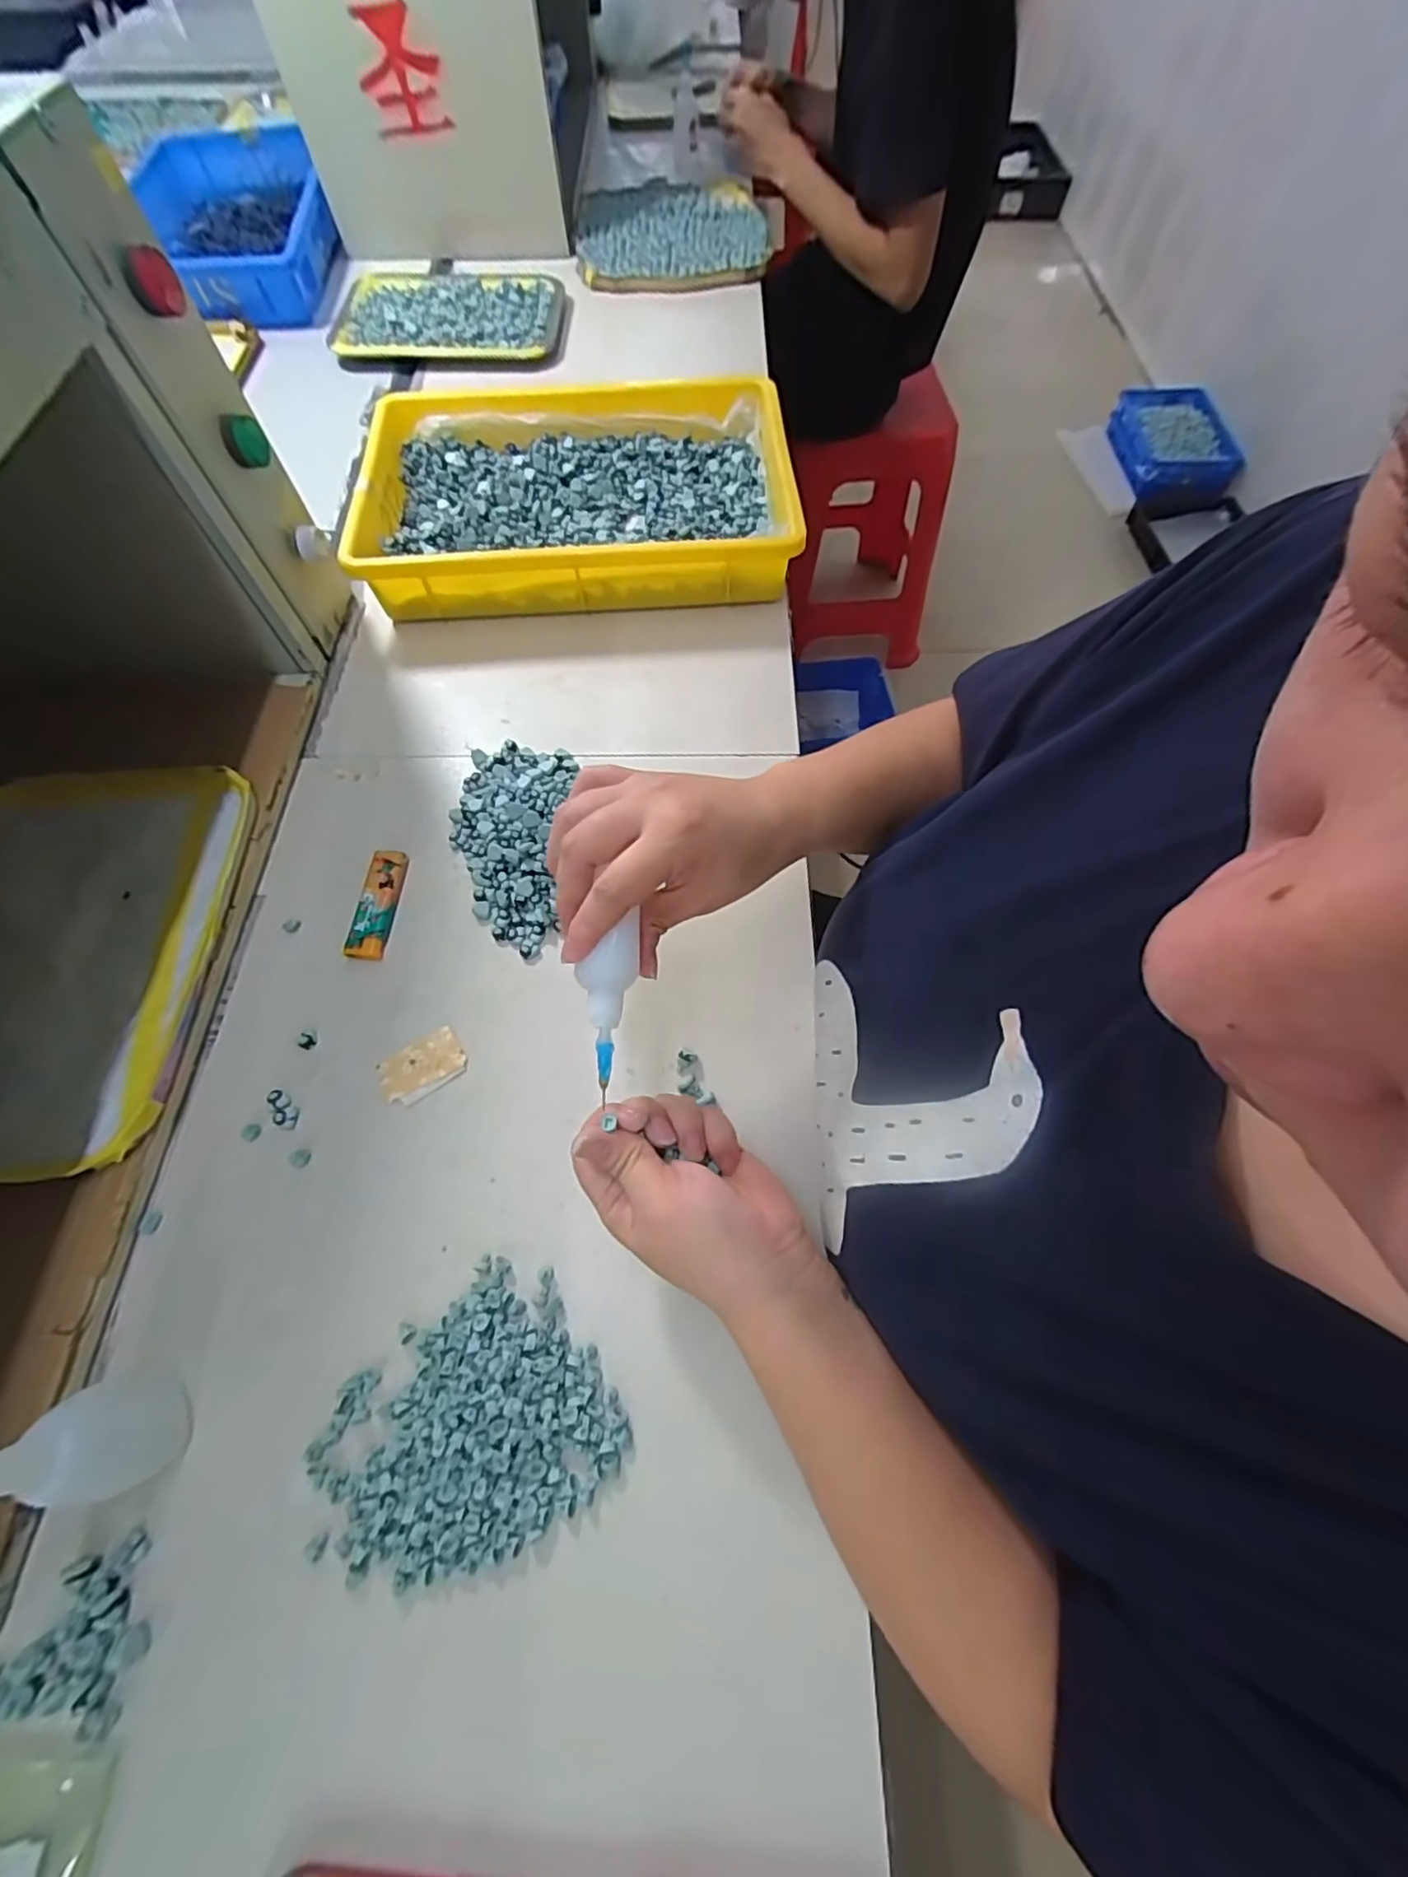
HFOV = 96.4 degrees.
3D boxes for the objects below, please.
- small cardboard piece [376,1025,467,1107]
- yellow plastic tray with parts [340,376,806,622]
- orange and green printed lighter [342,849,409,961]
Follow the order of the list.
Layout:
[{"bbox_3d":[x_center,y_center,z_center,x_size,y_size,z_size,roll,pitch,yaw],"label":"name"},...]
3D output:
[{"bbox_3d":[-0.171,0.077,0.382,0.047,0.004,0.033,-31,69,-13],"label":"small cardboard piece"},{"bbox_3d":[-0.109,-0.393,0.561,0.359,0.060,0.239,-4,65,-1],"label":"yellow plastic tray with parts"},{"bbox_3d":[-0.218,-0.024,0.422,0.026,0.008,0.079,4,66,2],"label":"orange and green printed lighter"}]

